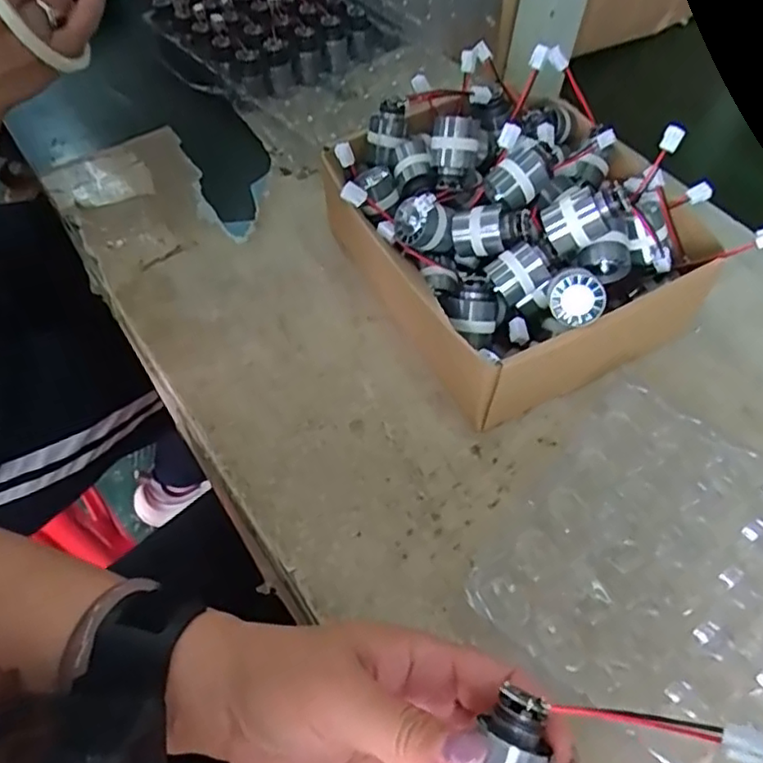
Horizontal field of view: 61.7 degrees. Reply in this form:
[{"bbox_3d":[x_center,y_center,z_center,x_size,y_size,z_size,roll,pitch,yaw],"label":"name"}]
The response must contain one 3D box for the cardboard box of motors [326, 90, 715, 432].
[{"bbox_3d":[0.088,-0.113,0.425,0.204,0.113,0.223,-24,60,-17],"label":"cardboard box of motors"}]

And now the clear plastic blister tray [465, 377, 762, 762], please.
[{"bbox_3d":[0.219,0.144,0.304,0.330,0.031,0.170,36,63,20],"label":"clear plastic blister tray"}]

